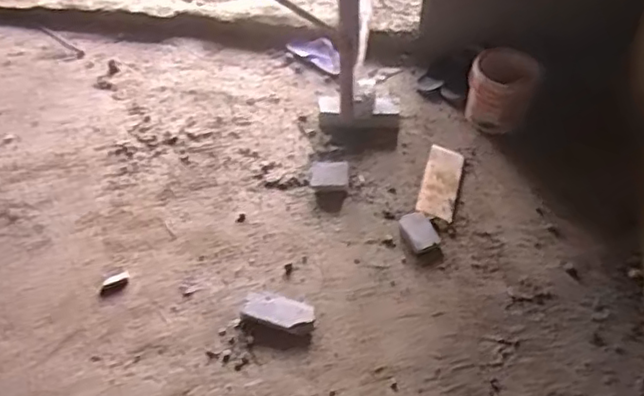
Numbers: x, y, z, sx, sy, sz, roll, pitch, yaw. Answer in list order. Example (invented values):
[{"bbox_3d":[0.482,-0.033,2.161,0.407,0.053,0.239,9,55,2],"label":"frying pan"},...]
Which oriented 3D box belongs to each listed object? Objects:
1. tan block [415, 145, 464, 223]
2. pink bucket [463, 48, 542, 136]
[{"bbox_3d":[0.331,-0.047,1.781,0.098,0.027,0.240,11,53,12],"label":"tan block"},{"bbox_3d":[0.520,-0.308,1.862,0.191,0.199,0.189,12,53,13],"label":"pink bucket"}]

